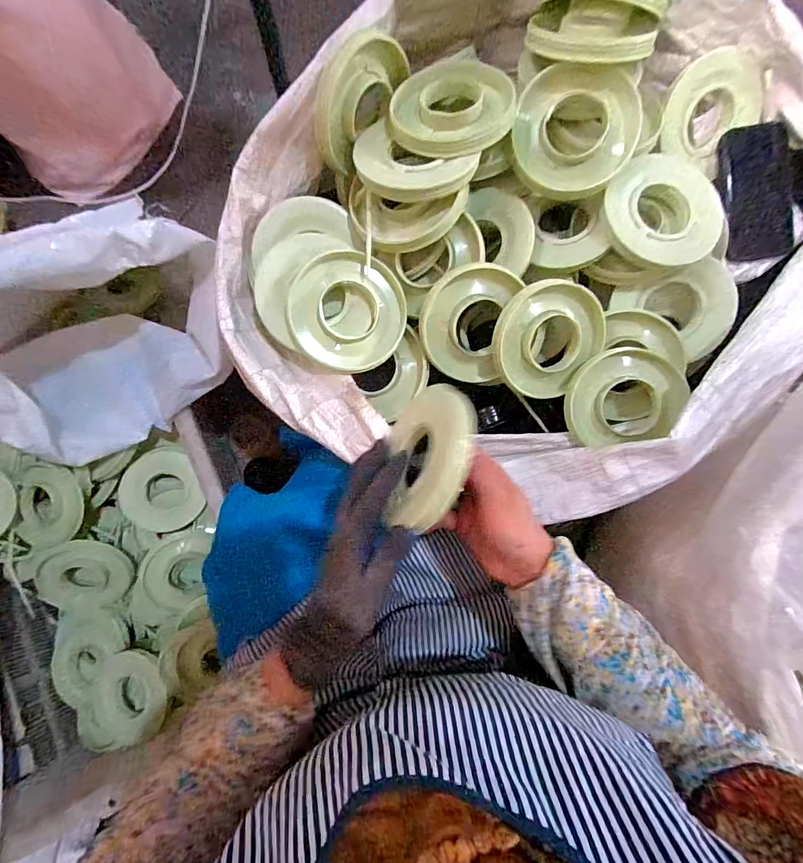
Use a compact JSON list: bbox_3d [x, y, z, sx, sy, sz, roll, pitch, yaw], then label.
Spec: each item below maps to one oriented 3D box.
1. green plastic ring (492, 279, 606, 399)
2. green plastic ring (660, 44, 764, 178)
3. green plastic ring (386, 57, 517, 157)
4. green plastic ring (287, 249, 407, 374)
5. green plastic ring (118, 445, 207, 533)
[{"bbox_3d":[0.165,-0.113,0.501,0.124,0.044,0.132,-6,113,-13],"label":"green plastic ring"},{"bbox_3d":[0.375,-0.386,0.517,0.119,0.029,0.122,-6,120,-11],"label":"green plastic ring"},{"bbox_3d":[0.054,-0.349,0.458,0.126,0.029,0.113,11,77,1],"label":"green plastic ring"},{"bbox_3d":[-0.058,-0.136,0.484,0.127,0.017,0.121,0,93,-11],"label":"green plastic ring"},{"bbox_3d":[-0.405,0.098,0.727,0.119,0.022,0.138,-22,96,-24],"label":"green plastic ring"}]

